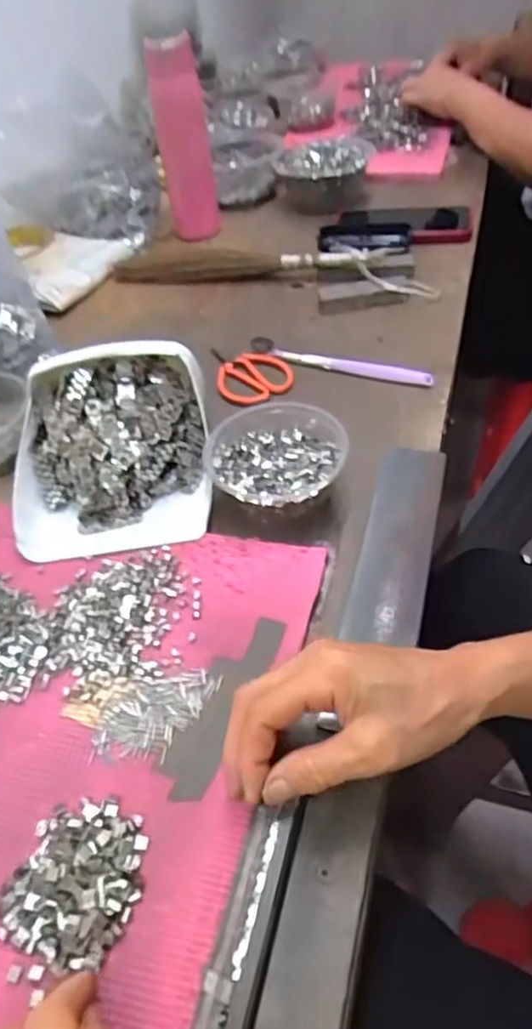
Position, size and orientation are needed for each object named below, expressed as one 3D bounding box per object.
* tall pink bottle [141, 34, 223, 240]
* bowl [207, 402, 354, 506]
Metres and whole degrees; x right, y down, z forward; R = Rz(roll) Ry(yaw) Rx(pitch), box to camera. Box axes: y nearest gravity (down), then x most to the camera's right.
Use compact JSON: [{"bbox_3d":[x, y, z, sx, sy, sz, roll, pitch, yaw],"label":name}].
[{"bbox_3d":[-0.101,-0.462,0.796,0.062,0.206,0.060,-27,49,-16],"label":"tall pink bottle"},{"bbox_3d":[0.007,-0.038,0.486,0.101,0.046,0.092,-5,47,5],"label":"bowl"}]

